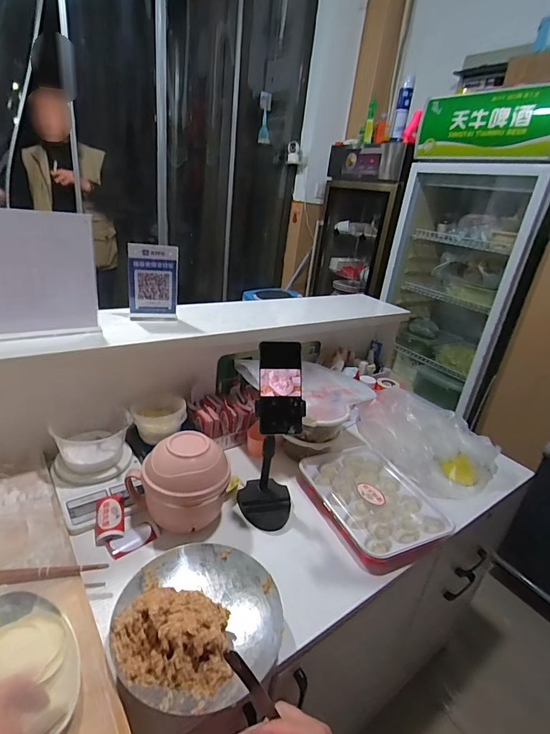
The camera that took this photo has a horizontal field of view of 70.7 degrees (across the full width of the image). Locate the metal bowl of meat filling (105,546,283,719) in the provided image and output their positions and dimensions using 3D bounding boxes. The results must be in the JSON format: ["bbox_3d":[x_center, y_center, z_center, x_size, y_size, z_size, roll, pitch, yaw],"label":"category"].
[{"bbox_3d":[-0.101,0.329,0.526,0.215,0.058,0.219,7,24,-3],"label":"metal bowl of meat filling"}]

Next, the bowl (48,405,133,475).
[{"bbox_3d":[-0.368,0.150,0.784,0.145,0.094,0.120,-6,27,-28],"label":"bowl"}]

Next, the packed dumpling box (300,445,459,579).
[{"bbox_3d":[0.200,0.277,0.827,0.231,0.034,0.299,-7,28,-30],"label":"packed dumpling box"}]

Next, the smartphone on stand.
[{"bbox_3d":[-0.003,0.136,0.716,0.102,0.325,0.107,9,24,3],"label":"smartphone on stand"}]

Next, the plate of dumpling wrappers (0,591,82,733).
[{"bbox_3d":[-0.306,0.351,0.451,0.193,0.021,0.127,27,30,37],"label":"plate of dumpling wrappers"}]

